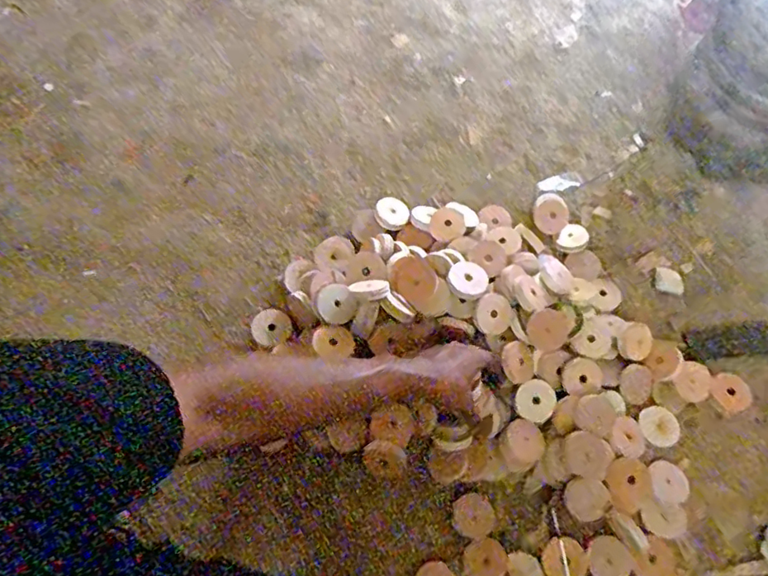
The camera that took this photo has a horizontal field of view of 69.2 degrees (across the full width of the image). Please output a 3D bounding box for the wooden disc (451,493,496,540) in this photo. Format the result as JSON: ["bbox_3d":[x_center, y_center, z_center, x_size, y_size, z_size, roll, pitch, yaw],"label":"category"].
[{"bbox_3d":[0.109,0.280,0.683,0.050,0.010,0.049,0,69,0],"label":"wooden disc"}]

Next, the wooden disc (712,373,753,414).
[{"bbox_3d":[0.455,0.136,0.728,0.047,0.004,0.050,0,69,0],"label":"wooden disc"}]

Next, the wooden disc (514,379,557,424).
[{"bbox_3d":[0.191,0.142,0.700,0.051,0.013,0.049,0,69,0],"label":"wooden disc"}]

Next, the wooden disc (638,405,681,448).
[{"bbox_3d":[0.353,0.178,0.713,0.053,0.005,0.050,2,63,-4],"label":"wooden disc"}]

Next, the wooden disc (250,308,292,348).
[{"bbox_3d":[-0.148,0.051,0.728,0.050,0.010,0.053,0,69,0],"label":"wooden disc"}]

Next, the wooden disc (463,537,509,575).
[{"bbox_3d":[0.121,0.328,0.665,0.052,0.009,0.048,0,69,0],"label":"wooden disc"}]

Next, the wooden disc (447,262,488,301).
[{"bbox_3d":[0.108,-0.011,0.712,0.050,0.006,0.049,-1,76,3],"label":"wooden disc"}]

